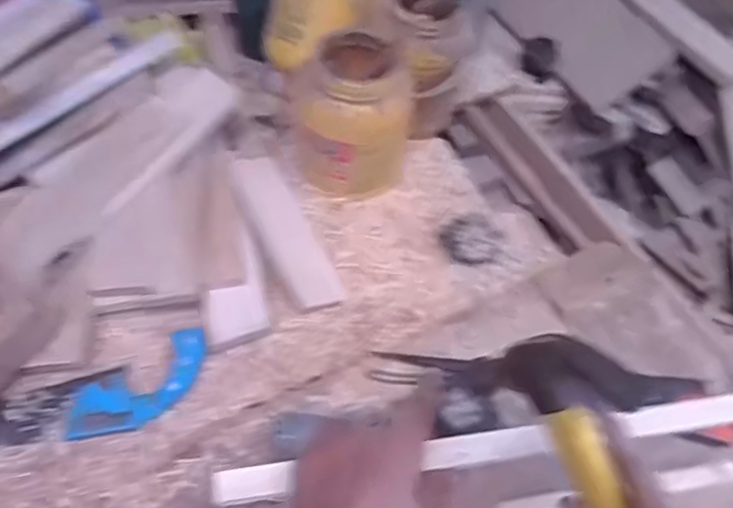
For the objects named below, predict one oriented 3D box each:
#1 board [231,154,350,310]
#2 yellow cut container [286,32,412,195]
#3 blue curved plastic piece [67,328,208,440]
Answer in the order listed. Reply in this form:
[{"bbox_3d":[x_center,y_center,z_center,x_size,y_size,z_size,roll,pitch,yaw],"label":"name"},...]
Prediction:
[{"bbox_3d":[-0.104,-0.028,0.808,0.060,0.013,0.217,-28,86,-22],"label":"board"},{"bbox_3d":[-0.020,-0.176,0.850,0.159,0.200,0.160,2,51,0],"label":"yellow cut container"},{"bbox_3d":[-0.256,0.155,0.715,0.169,0.014,0.076,-27,75,-19],"label":"blue curved plastic piece"}]

